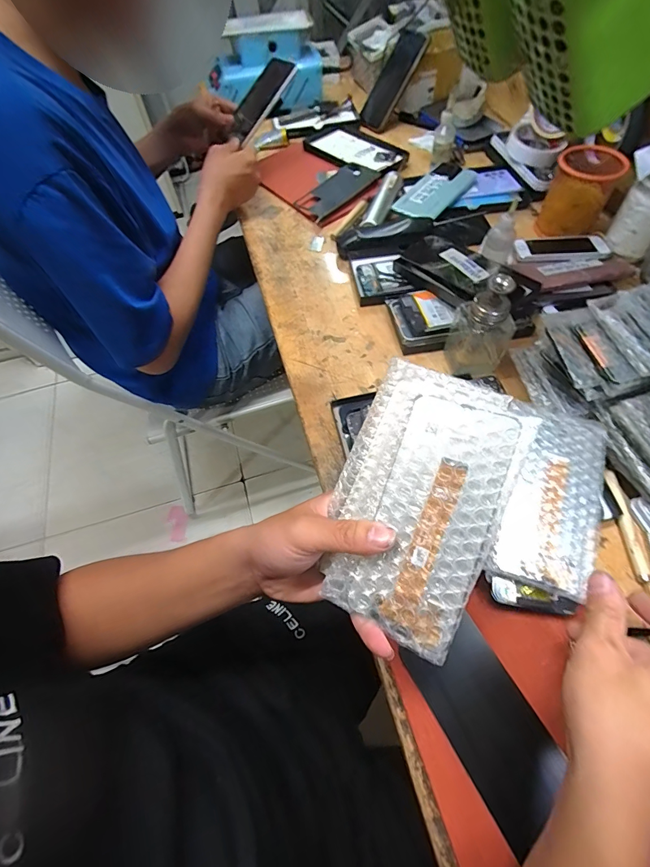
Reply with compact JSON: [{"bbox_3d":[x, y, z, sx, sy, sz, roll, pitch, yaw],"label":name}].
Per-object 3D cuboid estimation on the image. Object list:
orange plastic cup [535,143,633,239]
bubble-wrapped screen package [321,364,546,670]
[{"bbox_3d":[0.381,-0.366,0.586,0.085,0.089,0.107,25,64,17],"label":"orange plastic cup"},{"bbox_3d":[0.062,0.045,0.270,0.110,0.013,0.175,22,90,23],"label":"bubble-wrapped screen package"}]

